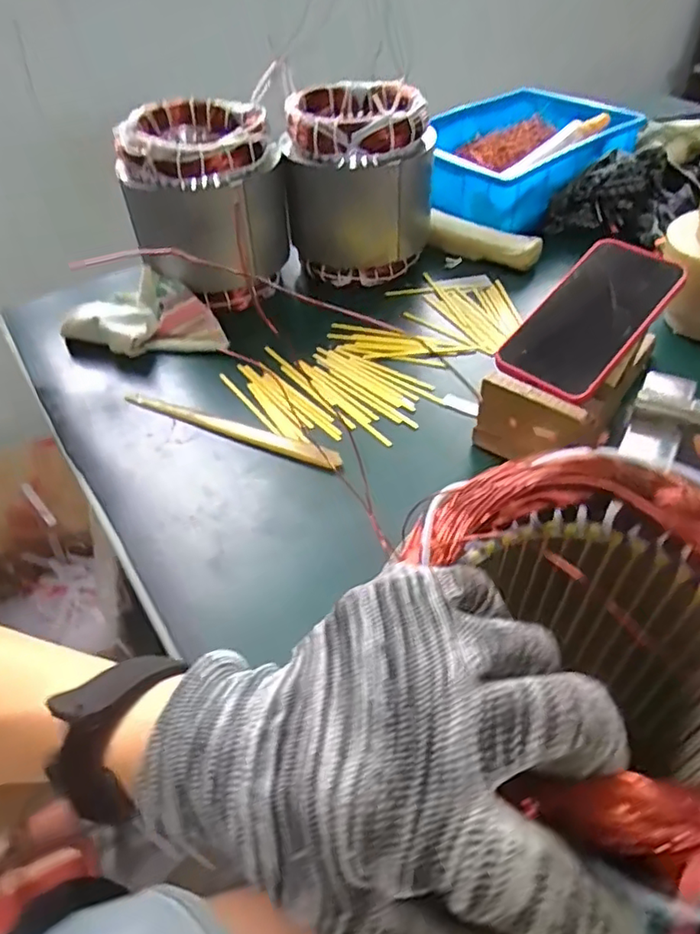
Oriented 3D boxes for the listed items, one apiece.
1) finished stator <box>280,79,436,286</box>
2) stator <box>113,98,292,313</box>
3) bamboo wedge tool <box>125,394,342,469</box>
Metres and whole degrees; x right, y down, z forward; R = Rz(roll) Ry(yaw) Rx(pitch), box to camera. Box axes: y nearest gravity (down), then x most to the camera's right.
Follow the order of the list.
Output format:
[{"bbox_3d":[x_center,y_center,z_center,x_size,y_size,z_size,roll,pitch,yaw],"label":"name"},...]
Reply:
[{"bbox_3d":[0.011,-0.299,0.640,0.148,0.171,0.130,0,47,3],"label":"finished stator"},{"bbox_3d":[-0.146,-0.265,0.613,0.147,0.175,0.141,-15,48,-12],"label":"stator"},{"bbox_3d":[-0.103,-0.033,0.499,0.209,0.009,0.015,18,50,19],"label":"bamboo wedge tool"}]

